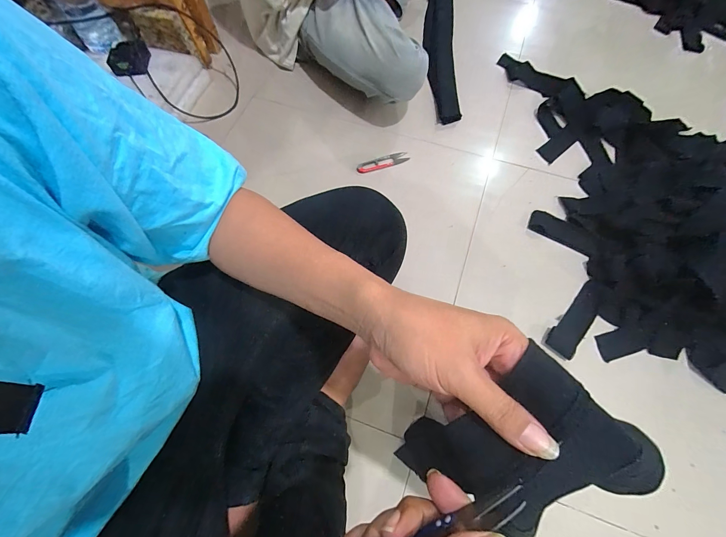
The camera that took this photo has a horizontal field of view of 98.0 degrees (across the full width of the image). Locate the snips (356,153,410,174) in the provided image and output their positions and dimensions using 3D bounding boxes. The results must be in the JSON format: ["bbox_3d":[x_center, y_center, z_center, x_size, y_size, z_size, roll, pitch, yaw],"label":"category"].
[{"bbox_3d":[0.044,-0.235,0.703,0.117,0.008,0.030,-21,68,-9],"label":"snips"}]

